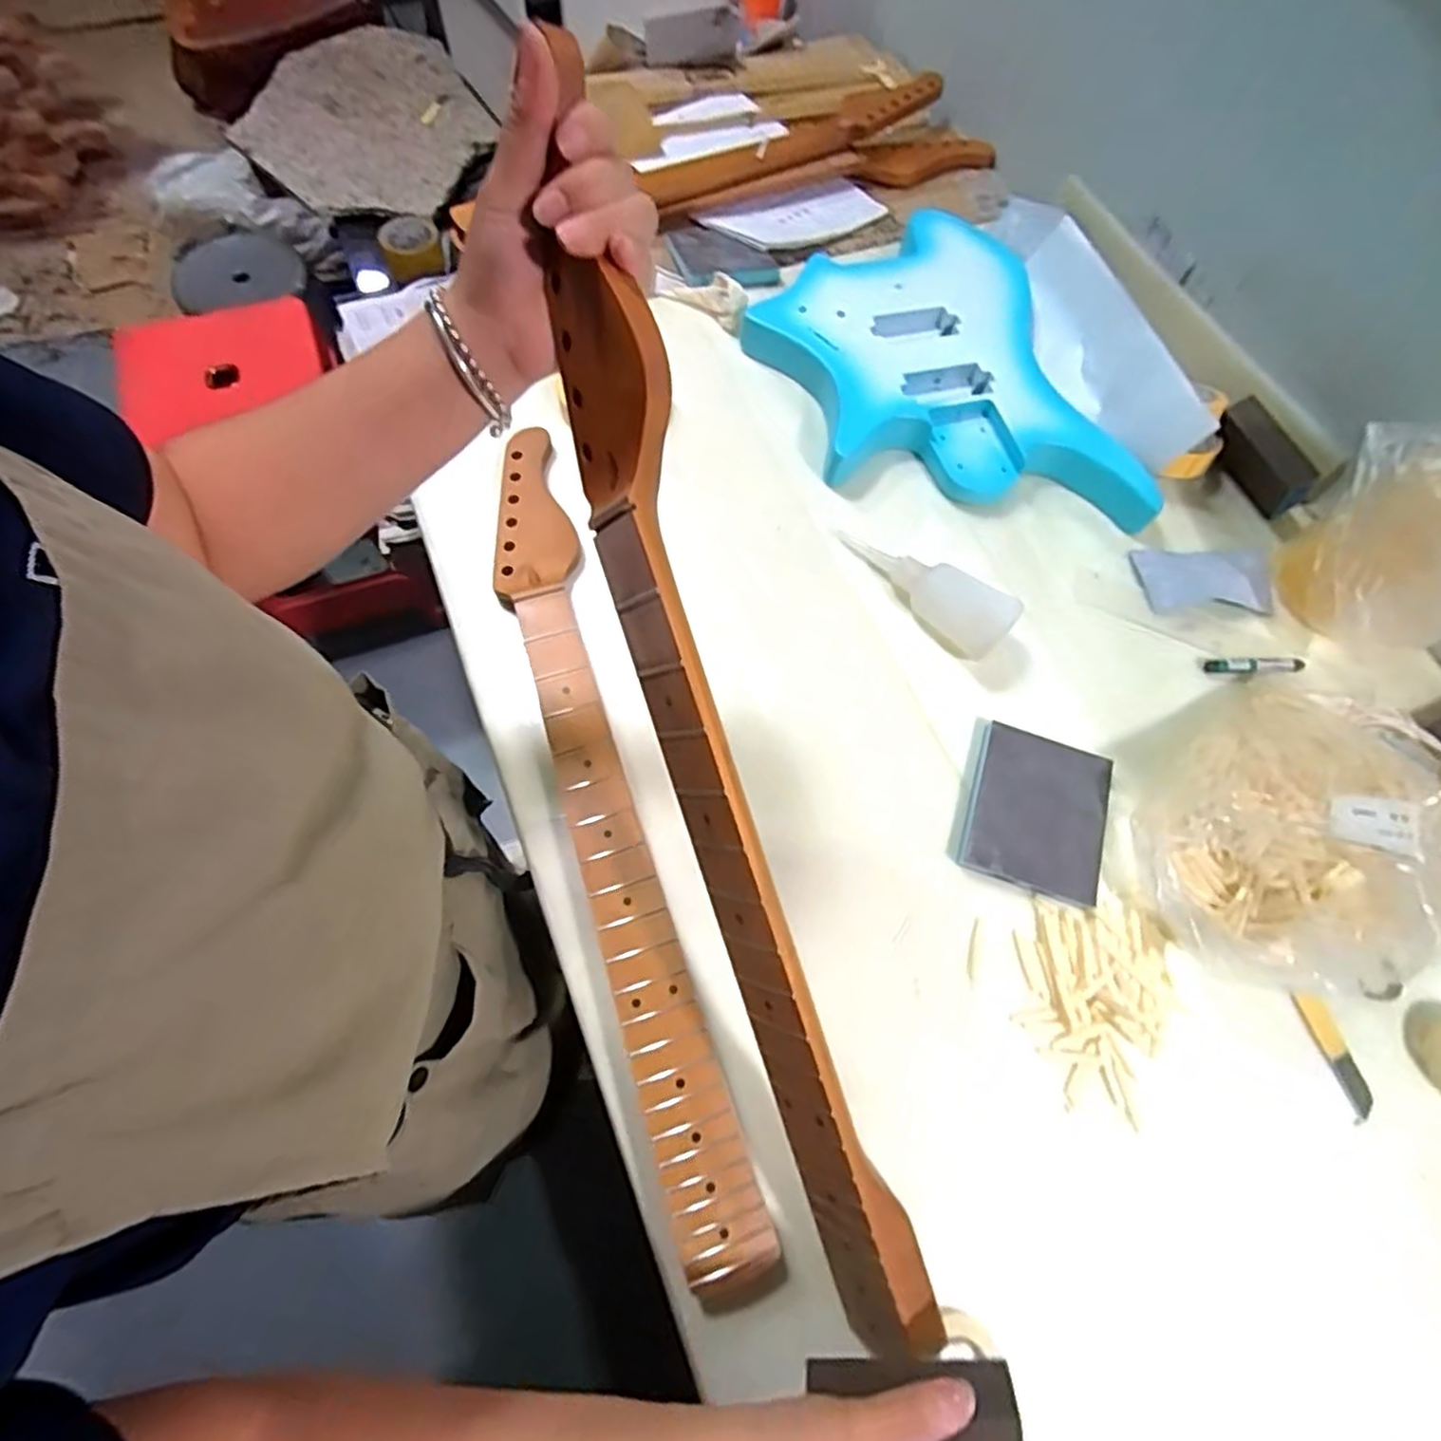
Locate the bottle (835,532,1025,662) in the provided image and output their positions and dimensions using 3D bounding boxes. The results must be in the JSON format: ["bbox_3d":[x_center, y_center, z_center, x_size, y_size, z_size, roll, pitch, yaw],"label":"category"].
[{"bbox_3d":[0.170,-0.118,0.594,0.166,0.049,0.051,42,72,14],"label":"bottle"}]

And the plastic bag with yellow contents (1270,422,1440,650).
[{"bbox_3d":[0.534,-0.122,0.549,0.093,0.166,0.166,-4,68,-4],"label":"plastic bag with yellow contents"}]

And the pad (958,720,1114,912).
[{"bbox_3d":[0.241,0.068,0.532,0.099,0.007,0.120,19,68,5],"label":"pad"}]

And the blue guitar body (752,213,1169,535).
[{"bbox_3d":[0.194,-0.343,0.693,0.308,0.046,0.403,-10,68,-7],"label":"blue guitar body"}]

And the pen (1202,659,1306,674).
[{"bbox_3d":[0.456,-0.047,0.601,0.080,0.009,0.014,0,68,-3],"label":"pen"}]

